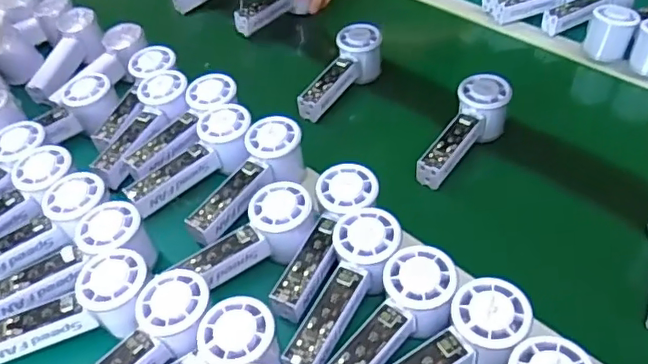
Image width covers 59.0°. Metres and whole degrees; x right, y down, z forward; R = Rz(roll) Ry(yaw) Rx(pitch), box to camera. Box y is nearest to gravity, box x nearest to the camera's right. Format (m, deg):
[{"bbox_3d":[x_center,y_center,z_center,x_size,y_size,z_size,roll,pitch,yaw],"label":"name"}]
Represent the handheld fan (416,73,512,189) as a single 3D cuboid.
[{"bbox_3d":[0.156,-0.055,0.629,0.054,0.059,0.145,21,50,24],"label":"handheld fan"}]

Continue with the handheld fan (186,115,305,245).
[{"bbox_3d":[-0.074,0.002,0.583,0.058,0.049,0.152,25,63,27],"label":"handheld fan"}]

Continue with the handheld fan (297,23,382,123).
[{"bbox_3d":[0.024,-0.136,0.724,0.052,0.064,0.144,17,48,21],"label":"handheld fan"}]

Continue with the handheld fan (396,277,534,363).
[{"bbox_3d":[0.090,0.134,0.432,0.152,0.041,0.058,-33,50,-9],"label":"handheld fan"}]

